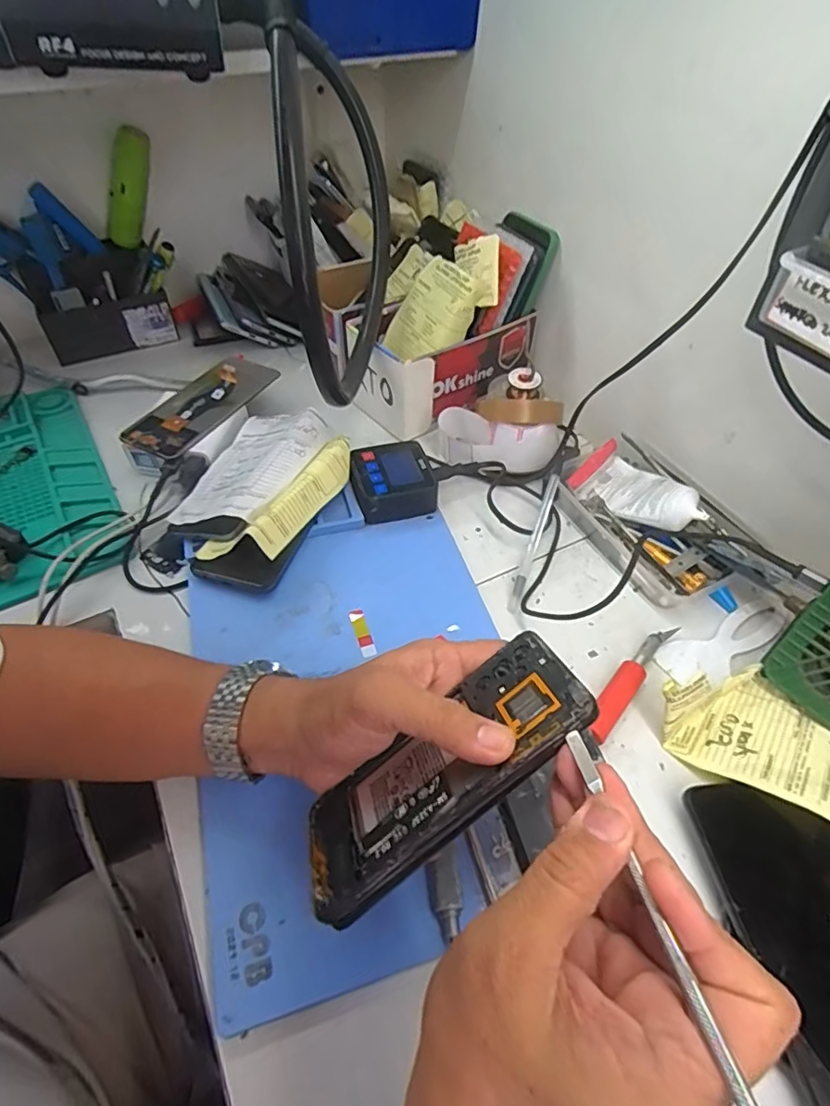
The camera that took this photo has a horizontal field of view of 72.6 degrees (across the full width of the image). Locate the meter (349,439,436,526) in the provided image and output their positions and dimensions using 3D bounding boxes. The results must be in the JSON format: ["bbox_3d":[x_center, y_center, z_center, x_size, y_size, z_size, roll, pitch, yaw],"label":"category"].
[{"bbox_3d":[-0.023,-0.066,0.518,0.073,0.033,0.073,-12,50,-11],"label":"meter"}]

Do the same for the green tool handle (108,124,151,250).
[{"bbox_3d":[-0.330,-0.411,0.648,0.024,0.159,0.031,37,51,-8],"label":"green tool handle"}]

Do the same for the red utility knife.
[{"bbox_3d":[0.156,0.089,0.408,0.019,0.015,0.113,33,56,25],"label":"red utility knife"}]

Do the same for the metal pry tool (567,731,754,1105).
[{"bbox_3d":[0.085,0.132,0.181,0.006,0.007,0.169,-6,38,-9],"label":"metal pry tool"}]

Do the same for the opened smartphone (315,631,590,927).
[{"bbox_3d":[0.013,0.105,0.278,0.155,0.011,0.072,-40,22,1],"label":"opened smartphone"}]

